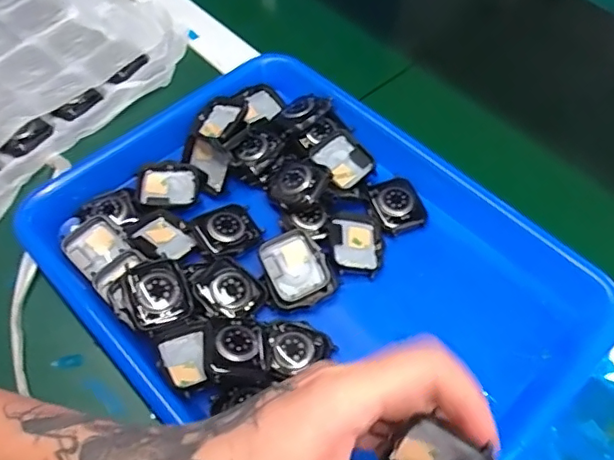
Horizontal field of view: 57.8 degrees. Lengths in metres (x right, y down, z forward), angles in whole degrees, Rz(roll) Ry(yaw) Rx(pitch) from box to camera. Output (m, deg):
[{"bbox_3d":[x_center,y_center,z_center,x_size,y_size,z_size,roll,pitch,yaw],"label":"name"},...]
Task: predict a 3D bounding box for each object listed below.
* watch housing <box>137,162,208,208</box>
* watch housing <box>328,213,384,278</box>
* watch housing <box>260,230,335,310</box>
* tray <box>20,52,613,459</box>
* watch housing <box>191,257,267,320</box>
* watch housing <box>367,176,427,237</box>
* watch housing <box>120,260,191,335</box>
[{"bbox_3d":[-0.099,-0.032,0.408,0.047,0.009,0.036,-6,56,-3],"label":"watch housing"},{"bbox_3d":[0.034,0.009,0.378,0.036,0.010,0.045,-3,56,-1],"label":"watch housing"},{"bbox_3d":[-0.007,0.027,0.362,0.041,0.012,0.049,-25,76,-15],"label":"watch housing"},{"bbox_3d":[0.002,0.022,0.367,0.262,0.043,0.333,-38,64,-22],"label":"tray"},{"bbox_3d":[-0.049,0.039,0.355,0.035,0.013,0.039,-38,64,-22],"label":"watch housing"},{"bbox_3d":[0.065,-0.018,0.398,0.034,0.007,0.042,-16,58,-10],"label":"watch housing"},{"bbox_3d":[-0.092,0.040,0.342,0.035,0.017,0.043,-21,59,-13],"label":"watch housing"}]

